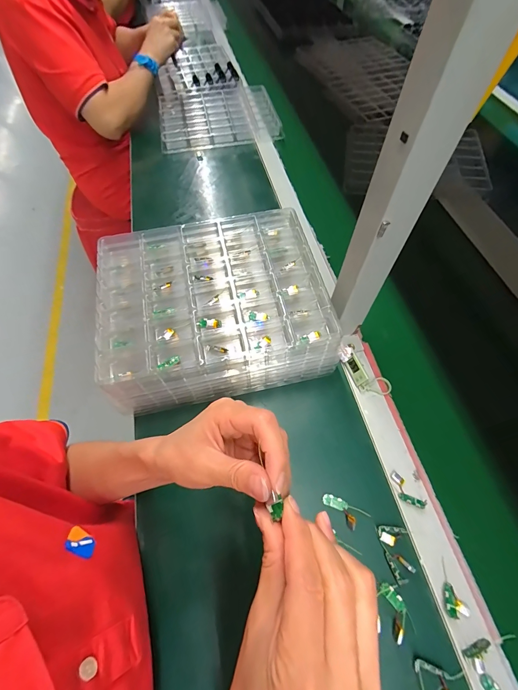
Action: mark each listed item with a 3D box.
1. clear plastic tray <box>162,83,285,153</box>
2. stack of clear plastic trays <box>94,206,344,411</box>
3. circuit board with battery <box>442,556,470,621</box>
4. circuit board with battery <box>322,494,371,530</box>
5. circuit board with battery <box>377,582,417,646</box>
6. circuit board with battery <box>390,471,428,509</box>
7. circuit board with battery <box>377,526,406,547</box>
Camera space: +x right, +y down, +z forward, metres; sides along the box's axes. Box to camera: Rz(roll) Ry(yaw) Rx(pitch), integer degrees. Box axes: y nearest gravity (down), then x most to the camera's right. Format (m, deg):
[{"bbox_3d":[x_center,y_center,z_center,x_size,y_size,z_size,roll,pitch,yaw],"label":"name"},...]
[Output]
[{"bbox_3d":[-0.105,-0.597,0.807,0.291,0.031,0.247,-9,61,-4],"label":"clear plastic tray"},{"bbox_3d":[-0.064,-0.049,0.452,0.295,0.103,0.259,-13,62,-7],"label":"stack of clear plastic trays"},{"bbox_3d":[0.201,0.254,0.326,0.023,0.007,0.049,-5,61,-2],"label":"circuit board with battery"},{"bbox_3d":[0.099,0.194,0.361,0.054,0.010,0.023,26,64,14],"label":"circuit board with battery"},{"bbox_3d":[0.138,0.270,0.316,0.023,0.006,0.045,-17,62,-8],"label":"circuit board with battery"},{"bbox_3d":[0.177,0.176,0.373,0.021,0.005,0.047,-36,66,-17],"label":"circuit board with battery"},{"bbox_3d":[0.150,0.214,0.348,0.030,0.004,0.018,3,61,2],"label":"circuit board with battery"}]

